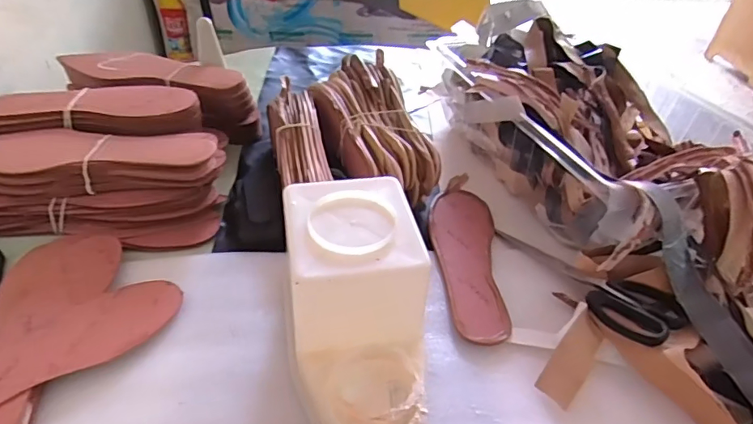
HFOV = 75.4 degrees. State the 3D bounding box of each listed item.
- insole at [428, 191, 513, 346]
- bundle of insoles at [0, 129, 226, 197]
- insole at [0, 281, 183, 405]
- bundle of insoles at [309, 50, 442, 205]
[{"bbox_3d":[0.095,0.043,0.504,0.068,0.004,0.218,2,40,0],"label":"insole"},{"bbox_3d":[-0.308,-0.057,0.524,0.279,0.036,0.090,3,41,-2],"label":"bundle of insoles"},{"bbox_3d":[-0.275,0.118,0.394,0.228,0.006,0.070,-28,48,-31],"label":"insole"},{"bbox_3d":[-0.012,-0.101,0.613,0.114,0.093,0.251,-10,41,-14],"label":"bundle of insoles"}]

